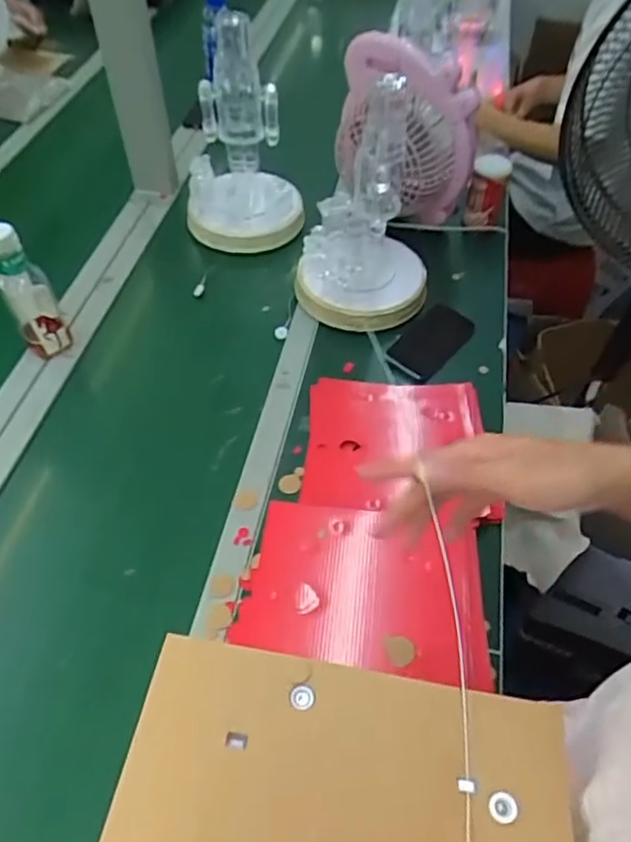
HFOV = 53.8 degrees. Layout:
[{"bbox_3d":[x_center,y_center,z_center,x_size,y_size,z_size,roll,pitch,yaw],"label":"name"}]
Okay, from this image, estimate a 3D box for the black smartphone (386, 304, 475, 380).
[{"bbox_3d":[0.179,-0.125,0.957,0.080,0.008,0.149,35,62,16],"label":"black smartphone"}]

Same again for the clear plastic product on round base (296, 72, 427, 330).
[{"bbox_3d":[0.079,-0.307,0.906,0.199,0.304,0.172,4,51,1],"label":"clear plastic product on round base"}]

